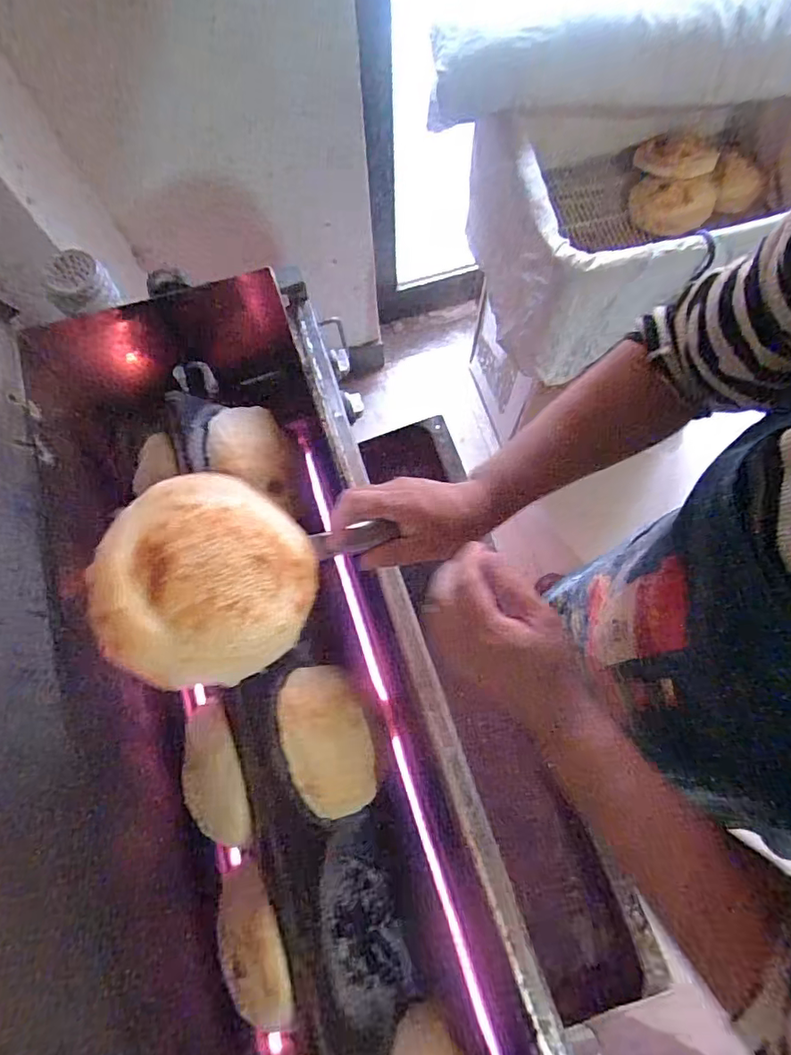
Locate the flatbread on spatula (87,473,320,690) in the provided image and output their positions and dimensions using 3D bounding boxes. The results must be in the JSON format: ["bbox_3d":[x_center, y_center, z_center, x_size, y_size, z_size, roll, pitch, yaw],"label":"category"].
[{"bbox_3d":[-0.119,0.029,0.340,0.132,0.028,0.138,8,67,-19],"label":"flatbread on spatula"}]

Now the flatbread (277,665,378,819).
[{"bbox_3d":[-0.073,0.200,0.500,0.088,0.066,0.132,3,76,-28],"label":"flatbread"}]

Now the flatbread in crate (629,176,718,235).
[{"bbox_3d":[0.504,-0.586,0.967,0.153,0.087,0.030,-3,36,-4],"label":"flatbread in crate"}]

